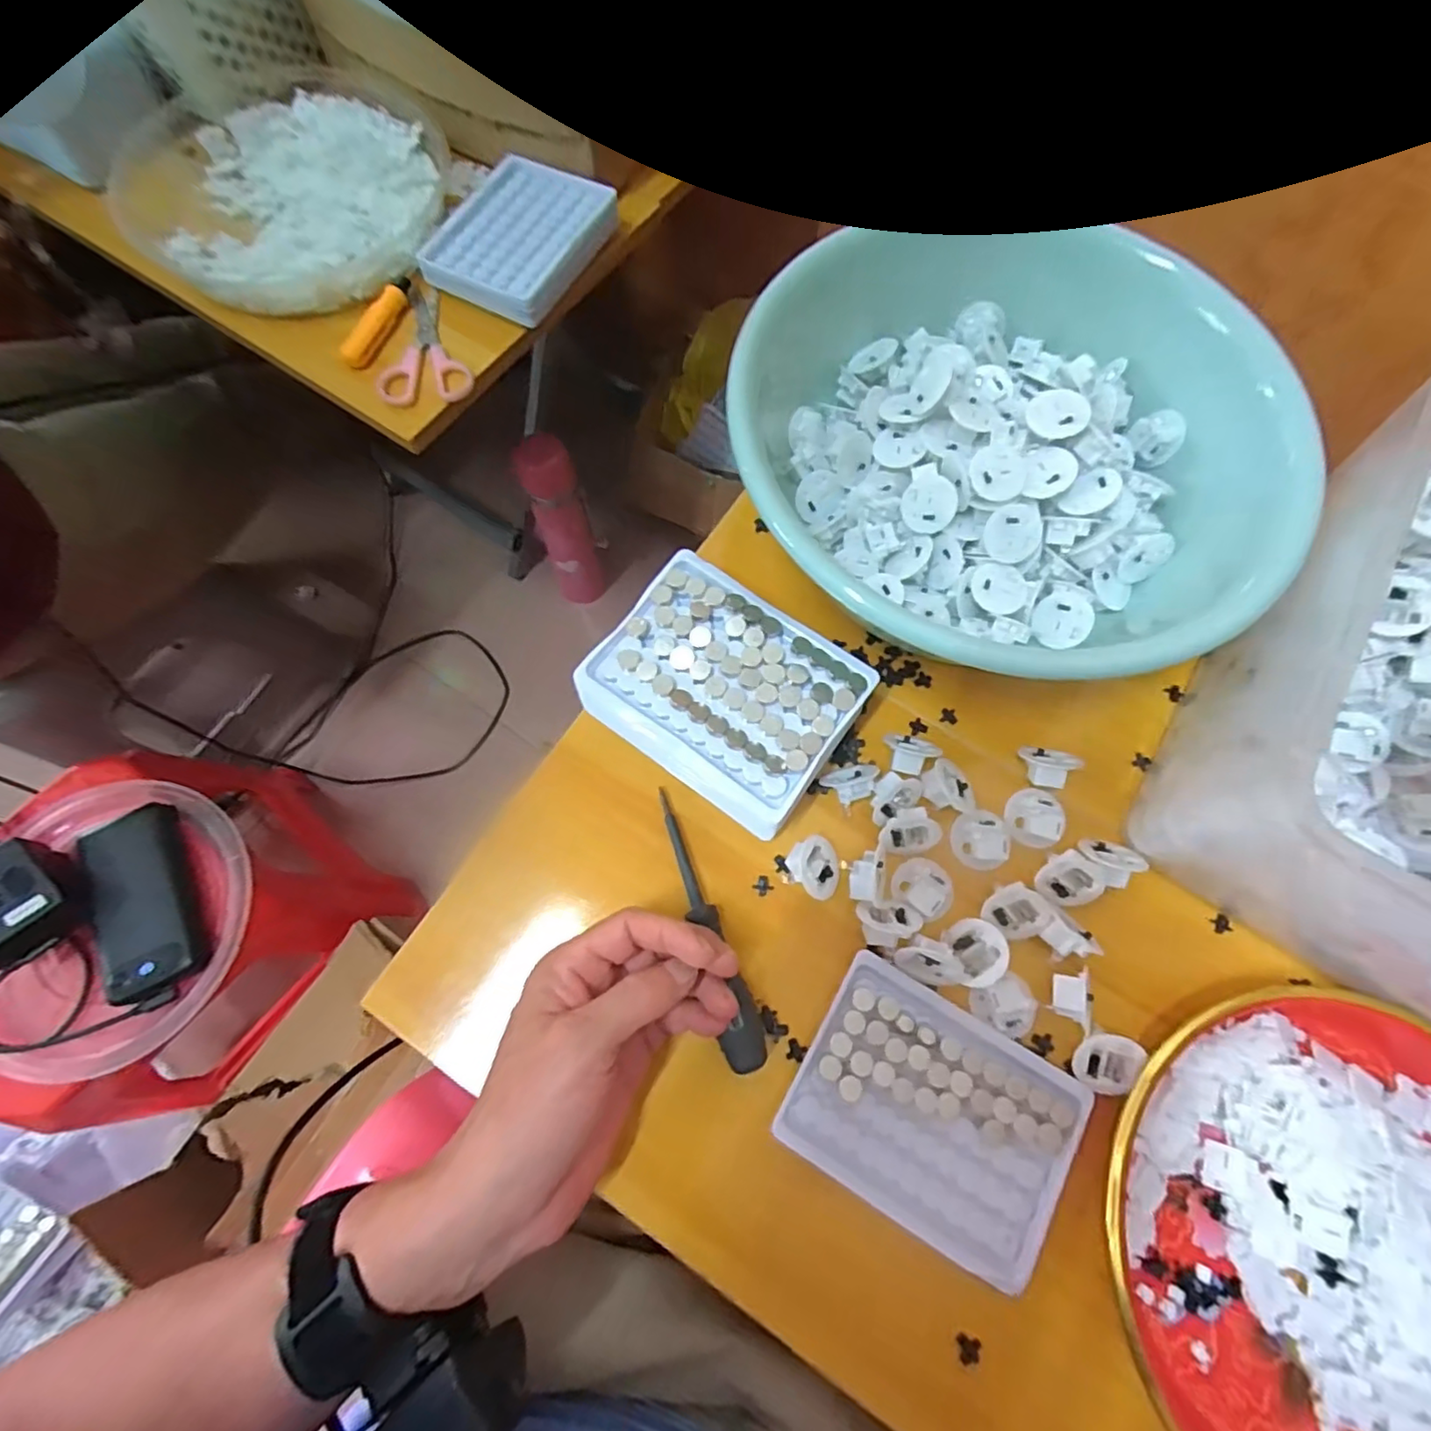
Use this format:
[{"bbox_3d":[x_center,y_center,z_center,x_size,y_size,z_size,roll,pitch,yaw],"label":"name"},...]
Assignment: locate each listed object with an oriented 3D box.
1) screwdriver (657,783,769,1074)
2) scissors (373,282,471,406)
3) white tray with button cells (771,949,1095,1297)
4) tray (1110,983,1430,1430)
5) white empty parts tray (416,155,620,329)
[{"bbox_3d":[-0.008,0.107,0.322,0.022,0.023,0.143,-21,74,-8],"label":"screwdriver"},{"bbox_3d":[-0.208,-0.269,0.450,0.061,0.008,0.105,-2,72,-2],"label":"scissors"},{"bbox_3d":[0.104,0.191,0.300,0.126,0.009,0.096,30,74,8],"label":"white tray with button cells"},{"bbox_3d":[0.295,0.252,0.283,0.211,0.023,0.229,0,72,-1],"label":"tray"},{"bbox_3d":[-0.145,-0.352,0.459,0.098,0.025,0.127,28,73,8],"label":"white empty parts tray"}]

